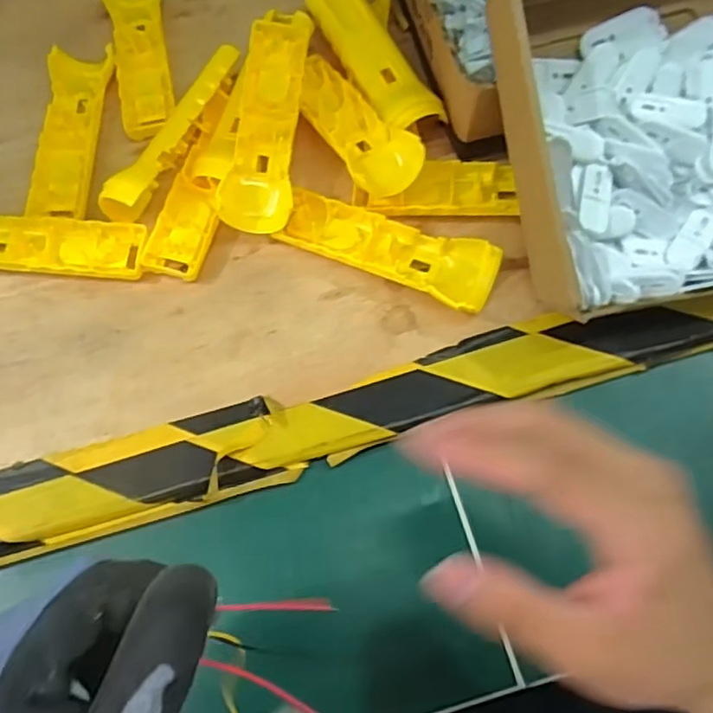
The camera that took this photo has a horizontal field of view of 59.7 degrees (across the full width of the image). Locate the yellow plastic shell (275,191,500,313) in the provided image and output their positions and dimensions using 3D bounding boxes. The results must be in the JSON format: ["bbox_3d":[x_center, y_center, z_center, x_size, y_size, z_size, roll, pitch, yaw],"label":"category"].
[{"bbox_3d":[0.021,-0.076,0.436,0.153,0.024,0.048,24,72,11],"label":"yellow plastic shell"}]

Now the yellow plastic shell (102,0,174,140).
[{"bbox_3d":[-0.179,-0.249,0.519,0.047,0.021,0.152,-12,69,-2],"label":"yellow plastic shell"}]

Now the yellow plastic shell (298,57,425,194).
[{"bbox_3d":[-0.004,-0.177,0.451,0.051,0.024,0.142,-26,70,-7],"label":"yellow plastic shell"}]

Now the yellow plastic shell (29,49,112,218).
[{"bbox_3d":[-0.226,-0.176,0.492,0.045,0.026,0.147,1,69,3],"label":"yellow plastic shell"}]

